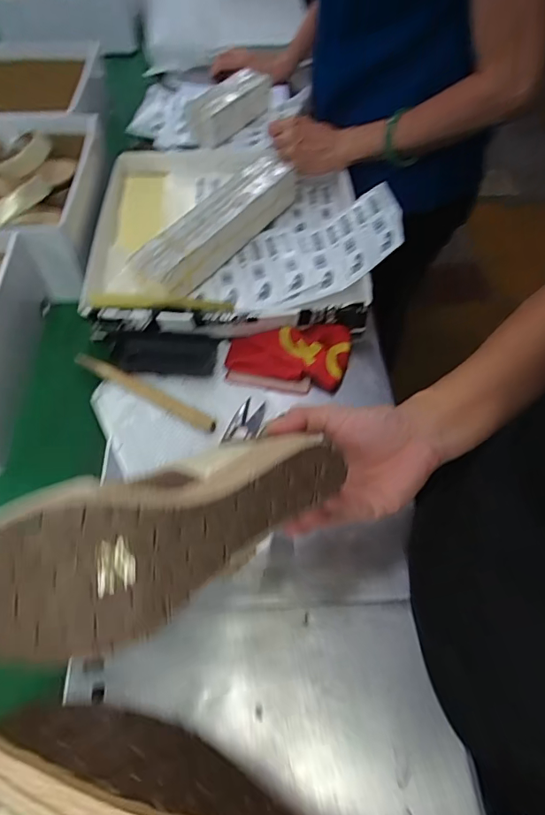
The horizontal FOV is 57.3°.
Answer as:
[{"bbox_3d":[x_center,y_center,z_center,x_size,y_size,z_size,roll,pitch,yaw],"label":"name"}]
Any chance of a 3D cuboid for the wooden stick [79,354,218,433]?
[{"bbox_3d":[-0.137,-0.020,0.521,0.177,0.011,0.015,27,57,17],"label":"wooden stick"}]

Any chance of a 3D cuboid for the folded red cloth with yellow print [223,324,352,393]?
[{"bbox_3d":[0.019,-0.055,0.537,0.132,0.029,0.068,-1,54,-3],"label":"folded red cloth with yellow print"}]

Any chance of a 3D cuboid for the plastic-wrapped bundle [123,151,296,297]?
[{"bbox_3d":[-0.067,-0.228,0.616,0.055,0.058,0.267,29,58,18],"label":"plastic-wrapped bundle"}]

